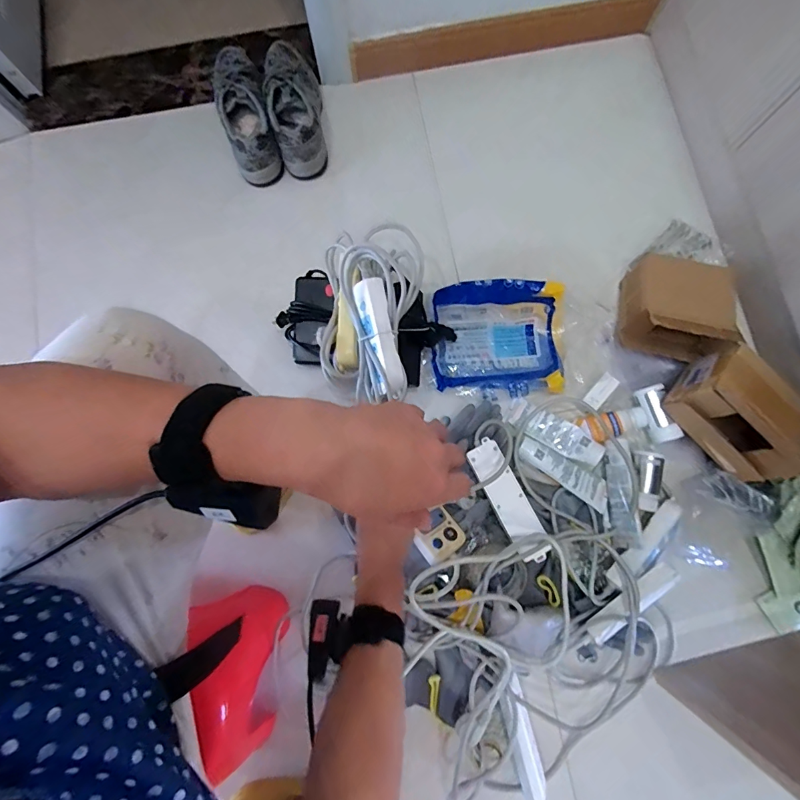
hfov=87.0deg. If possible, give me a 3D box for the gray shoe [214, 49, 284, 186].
[{"bbox_3d":[-0.309,-0.569,0.834,0.095,0.110,0.287,-17,80,-2],"label":"gray shoe"}]

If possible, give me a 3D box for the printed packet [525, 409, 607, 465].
[{"bbox_3d":[0.284,0.067,0.722,0.125,0.021,0.052,29,81,18],"label":"printed packet"}]

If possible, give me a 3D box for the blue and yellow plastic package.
[{"bbox_3d":[0.173,-0.107,0.743,0.229,0.076,0.192,3,80,1],"label":"blue and yellow plastic package"}]

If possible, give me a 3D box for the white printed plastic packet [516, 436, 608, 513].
[{"bbox_3d":[0.280,0.120,0.706,0.171,0.014,0.048,34,82,6],"label":"white printed plastic packet"}]

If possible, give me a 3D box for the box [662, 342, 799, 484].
[{"bbox_3d":[0.545,0.027,0.655,0.134,0.084,0.208,-42,82,-6],"label":"box"}]

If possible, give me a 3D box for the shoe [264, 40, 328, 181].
[{"bbox_3d":[-0.206,-0.585,0.832,0.102,0.100,0.285,-11,80,-1],"label":"shoe"}]

